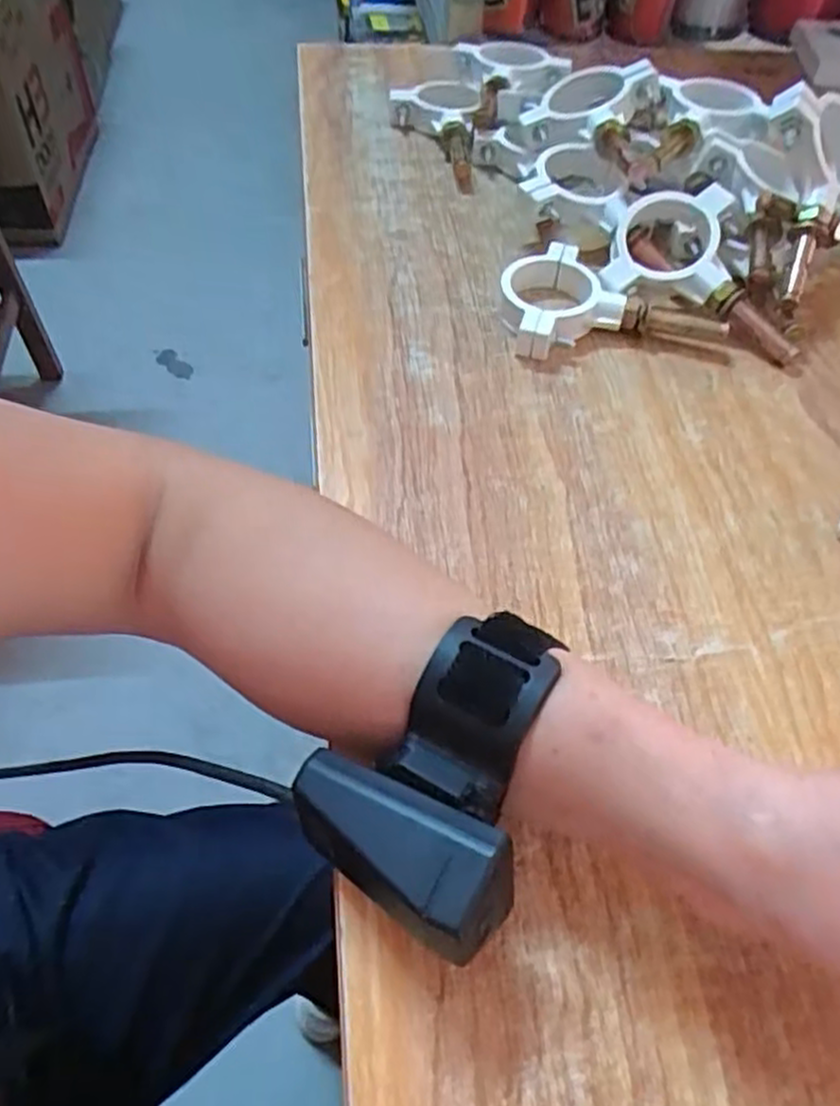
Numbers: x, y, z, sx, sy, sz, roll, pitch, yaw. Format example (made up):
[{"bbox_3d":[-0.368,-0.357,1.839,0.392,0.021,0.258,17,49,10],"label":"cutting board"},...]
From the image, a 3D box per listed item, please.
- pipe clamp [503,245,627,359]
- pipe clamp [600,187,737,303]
[{"bbox_3d":[0.073,-0.140,0.422,0.067,0.022,0.063,-21,57,-18],"label":"pipe clamp"},{"bbox_3d":[0.141,-0.177,0.433,0.067,0.020,0.068,8,80,8],"label":"pipe clamp"}]

